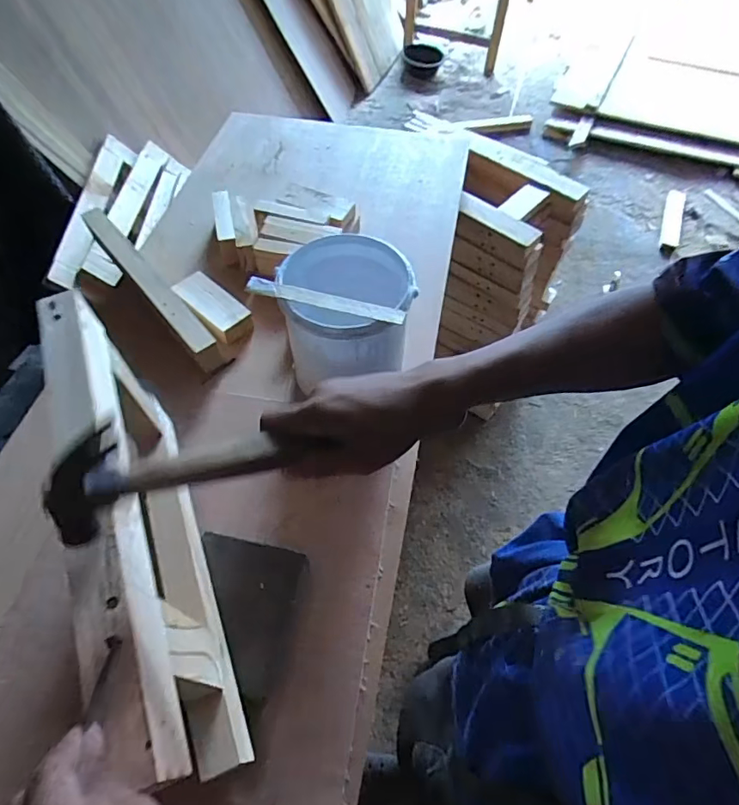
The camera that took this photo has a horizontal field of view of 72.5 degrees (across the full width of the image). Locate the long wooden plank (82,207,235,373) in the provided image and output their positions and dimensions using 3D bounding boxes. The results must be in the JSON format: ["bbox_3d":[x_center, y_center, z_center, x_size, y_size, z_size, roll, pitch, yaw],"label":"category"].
[{"bbox_3d":[-0.380,-0.207,0.872,0.058,0.054,0.433,-36,64,-21],"label":"long wooden plank"}]

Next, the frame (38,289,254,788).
[{"bbox_3d":[-0.217,0.124,0.493,0.044,0.261,0.422,-21,60,-13],"label":"frame"}]

